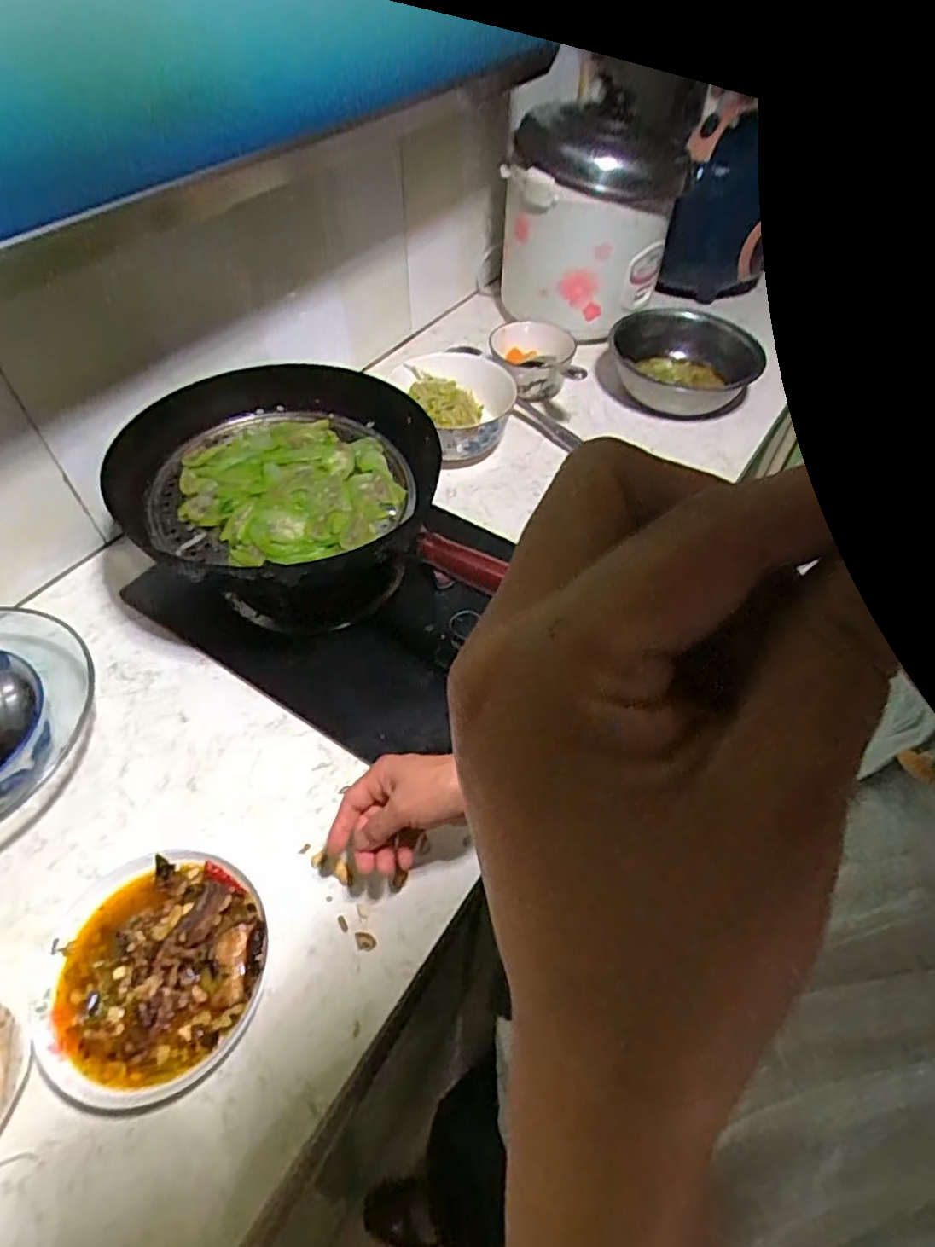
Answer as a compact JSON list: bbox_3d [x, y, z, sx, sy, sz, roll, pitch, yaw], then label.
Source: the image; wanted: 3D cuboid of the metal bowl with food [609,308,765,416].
[{"bbox_3d":[0.328,-0.398,0.985,0.216,0.092,0.192,12,53,7],"label":"metal bowl with food"}]

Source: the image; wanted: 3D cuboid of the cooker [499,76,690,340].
[{"bbox_3d":[0.186,-0.638,0.978,0.250,0.266,0.230,8,52,4],"label":"cooker"}]

